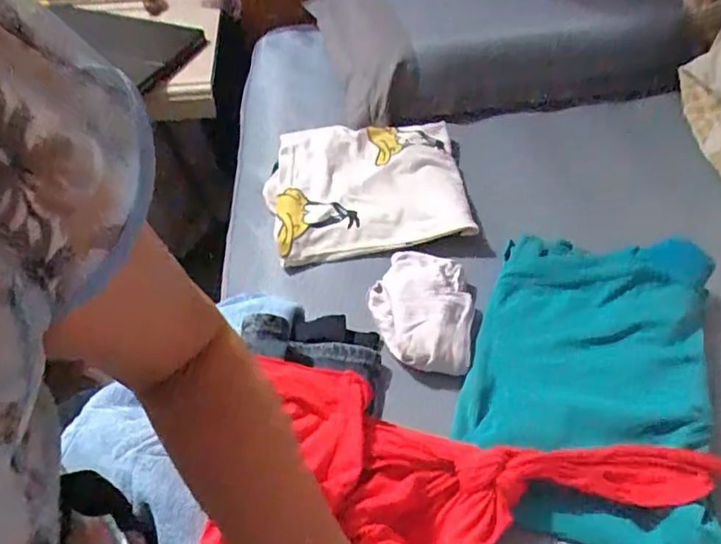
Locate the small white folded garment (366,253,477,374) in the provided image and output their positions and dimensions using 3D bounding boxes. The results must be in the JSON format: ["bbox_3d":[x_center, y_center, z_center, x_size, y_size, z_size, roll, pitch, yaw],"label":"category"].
[{"bbox_3d":[0.064,0.023,0.609,0.111,0.036,0.158,7,48,8],"label":"small white folded garment"}]

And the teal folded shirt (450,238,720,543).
[{"bbox_3d":[0.217,0.091,0.555,0.205,0.072,0.314,13,49,14],"label":"teal folded shirt"}]

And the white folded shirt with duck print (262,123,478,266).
[{"bbox_3d":[0.006,-0.116,0.754,0.246,0.030,0.229,-5,47,-3],"label":"white folded shirt with duck print"}]

